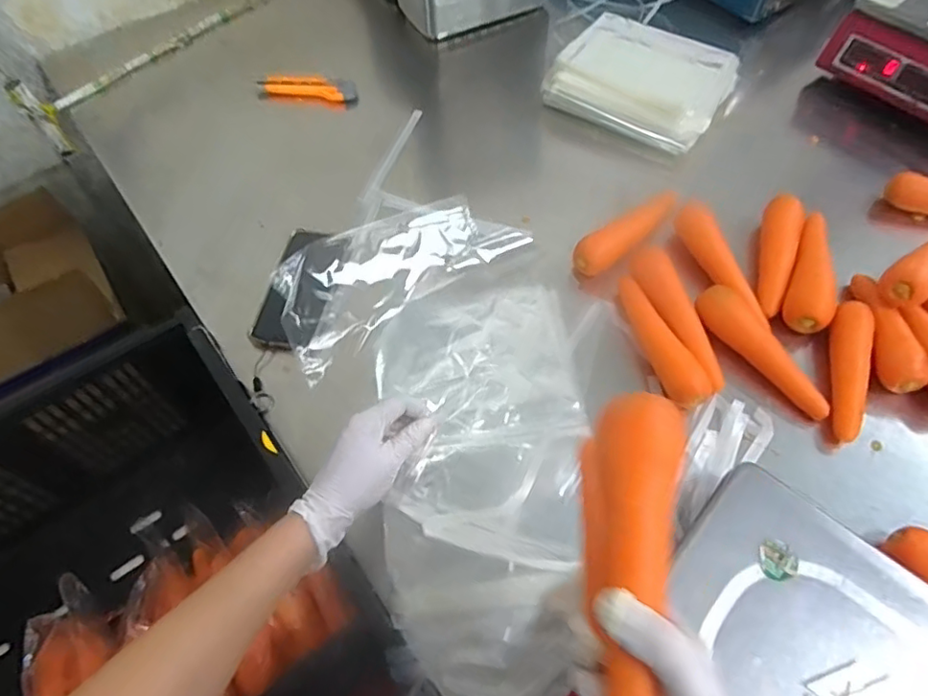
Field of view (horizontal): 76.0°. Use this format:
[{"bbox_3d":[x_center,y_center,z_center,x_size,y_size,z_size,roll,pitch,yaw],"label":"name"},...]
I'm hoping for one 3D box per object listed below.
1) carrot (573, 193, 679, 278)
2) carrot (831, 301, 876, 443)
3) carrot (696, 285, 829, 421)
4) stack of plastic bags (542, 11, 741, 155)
[{"bbox_3d":[0.199,-0.144,0.719,0.049,0.049,0.174,38,53,22],"label":"carrot"},{"bbox_3d":[0.395,0.021,0.612,0.034,0.039,0.152,16,60,11],"label":"carrot"},{"bbox_3d":[0.308,0.005,0.619,0.038,0.038,0.164,-29,62,-16],"label":"carrot"},{"bbox_3d":[0.260,-0.389,0.858,0.229,0.046,0.203,29,63,17],"label":"stack of plastic bags"}]

